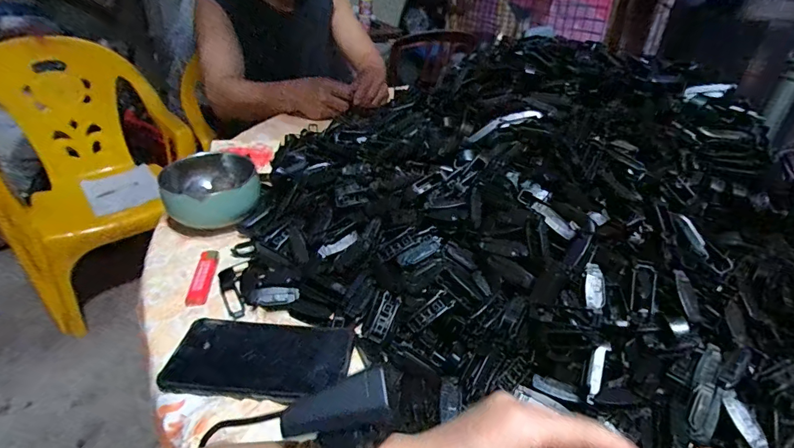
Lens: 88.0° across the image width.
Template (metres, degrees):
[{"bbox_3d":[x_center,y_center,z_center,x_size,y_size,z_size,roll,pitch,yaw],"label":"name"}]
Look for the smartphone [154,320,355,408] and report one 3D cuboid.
[{"bbox_3d":[-0.124,0.124,0.381,0.159,0.010,0.081,5,35,4],"label":"smartphone"}]

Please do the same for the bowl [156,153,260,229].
[{"bbox_3d":[-0.247,-0.044,0.548,0.111,0.067,0.112,1,35,-1],"label":"bowl"}]

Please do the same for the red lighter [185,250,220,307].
[{"bbox_3d":[-0.219,0.057,0.468,0.022,0.010,0.083,-2,36,-6],"label":"red lighter"}]

